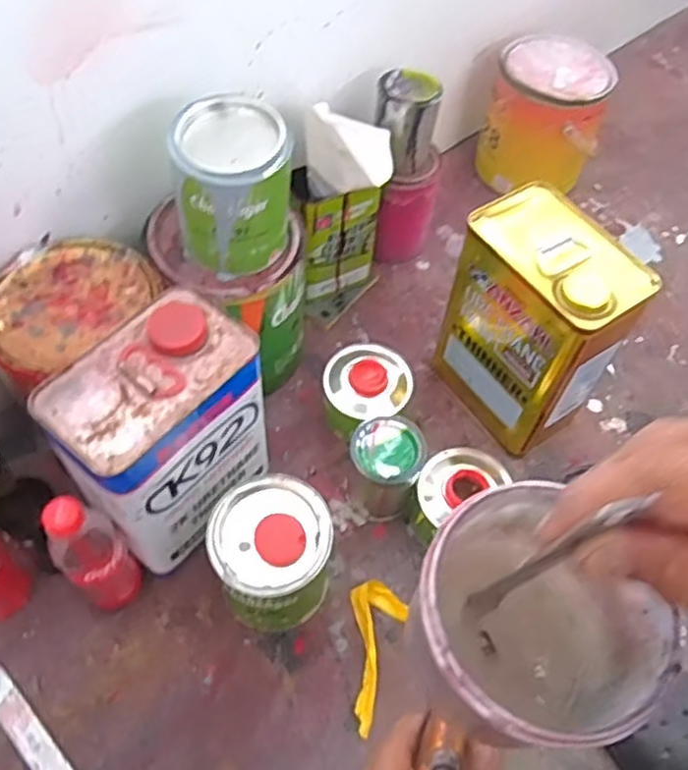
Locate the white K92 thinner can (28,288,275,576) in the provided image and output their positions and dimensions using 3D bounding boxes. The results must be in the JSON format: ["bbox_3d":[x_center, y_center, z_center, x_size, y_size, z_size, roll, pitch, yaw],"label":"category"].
[{"bbox_3d":[-0.162,0.046,0.656,0.117,0.220,0.170,39,64,20],"label":"white K92 thinner can"}]

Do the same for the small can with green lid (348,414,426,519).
[{"bbox_3d":[0.043,0.094,0.745,0.073,0.102,0.071,1,58,-2],"label":"small can with green lid"}]

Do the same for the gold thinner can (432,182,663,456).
[{"bbox_3d":[0.200,-0.057,0.770,0.114,0.258,0.168,-31,64,-21],"label":"gold thinner can"}]

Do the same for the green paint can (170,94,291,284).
[{"bbox_3d":[-0.106,-0.182,0.672,0.095,0.146,0.090,1,58,-2],"label":"green paint can"}]

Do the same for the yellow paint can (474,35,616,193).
[{"bbox_3d":[0.293,-0.384,1.032,0.157,0.173,0.154,1,58,-2],"label":"yellow paint can"}]

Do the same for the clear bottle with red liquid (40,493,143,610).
[{"bbox_3d":[-0.221,0.161,0.641,0.058,0.193,0.052,-38,67,-23],"label":"clear bottle with red liquid"}]

